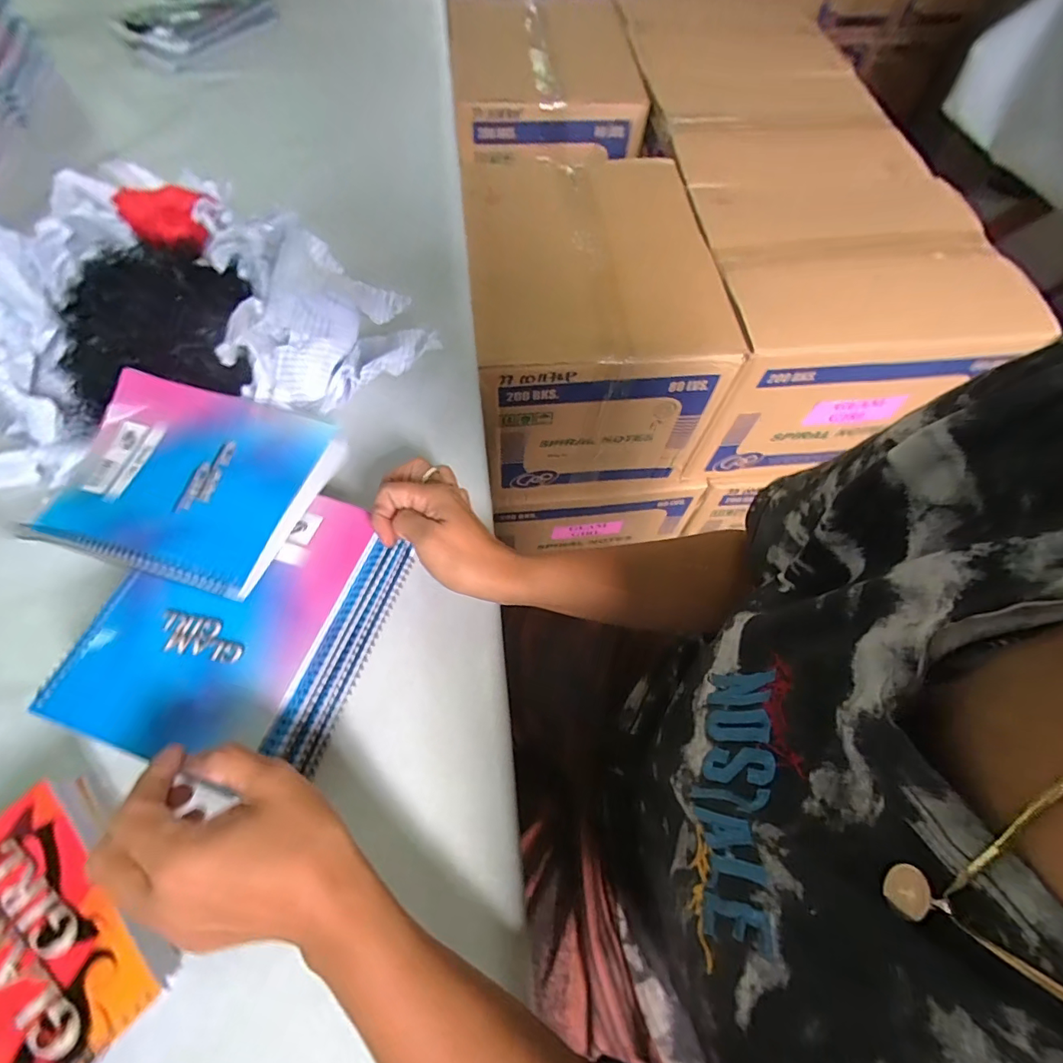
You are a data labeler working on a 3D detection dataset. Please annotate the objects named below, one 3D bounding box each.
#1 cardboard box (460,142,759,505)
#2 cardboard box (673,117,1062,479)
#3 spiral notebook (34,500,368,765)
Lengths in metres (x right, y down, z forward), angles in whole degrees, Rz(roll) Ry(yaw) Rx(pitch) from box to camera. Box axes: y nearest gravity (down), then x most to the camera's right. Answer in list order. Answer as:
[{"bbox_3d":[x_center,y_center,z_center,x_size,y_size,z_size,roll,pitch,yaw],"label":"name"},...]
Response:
[{"bbox_3d":[0.076,-0.318,0.804,0.321,0.314,0.413,-4,64,-5],"label":"cardboard box"},{"bbox_3d":[0.429,-0.389,0.833,0.361,0.293,0.494,-2,64,-4],"label":"cardboard box"},{"bbox_3d":[-0.212,0.049,0.343,0.142,0.006,0.190,17,63,7],"label":"spiral notebook"}]

